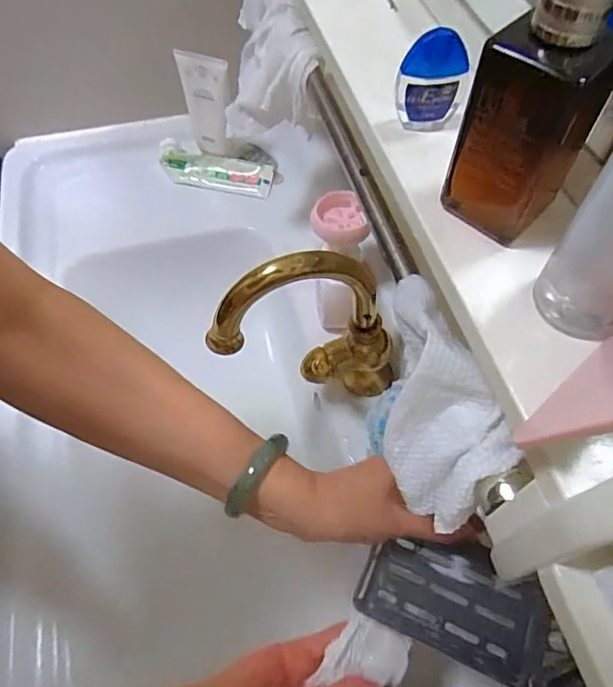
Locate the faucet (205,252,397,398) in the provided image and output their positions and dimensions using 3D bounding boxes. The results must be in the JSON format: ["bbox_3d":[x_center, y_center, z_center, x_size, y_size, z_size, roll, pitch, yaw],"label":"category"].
[{"bbox_3d":[0.003,-0.007,0.521,0.184,0.211,0.043,-8,59,-4],"label":"faucet"}]

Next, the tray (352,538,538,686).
[{"bbox_3d":[0.102,0.183,0.380,0.120,0.009,0.073,20,61,12],"label":"tray"}]

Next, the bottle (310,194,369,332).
[{"bbox_3d":[0.036,-0.088,0.616,0.064,0.164,0.078,16,61,9],"label":"bottle"}]

